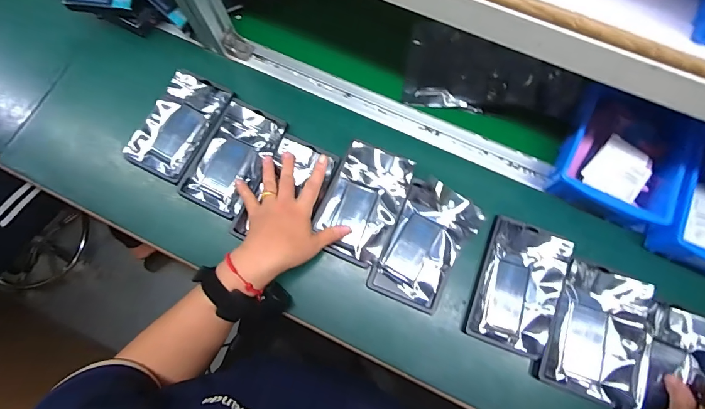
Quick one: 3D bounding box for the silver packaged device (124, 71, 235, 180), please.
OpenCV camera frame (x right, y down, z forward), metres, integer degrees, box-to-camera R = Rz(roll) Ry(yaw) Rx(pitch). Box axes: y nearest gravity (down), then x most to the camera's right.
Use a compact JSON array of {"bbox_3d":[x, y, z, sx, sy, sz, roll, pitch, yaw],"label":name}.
[{"bbox_3d":[-0.249,-0.114,0.522,0.093,0.017,0.156,27,76,7],"label":"silver packaged device"}]

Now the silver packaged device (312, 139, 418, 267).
[{"bbox_3d":[0.015,-0.002,0.480,0.099,0.021,0.152,25,76,7],"label":"silver packaged device"}]

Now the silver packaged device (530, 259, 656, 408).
[{"bbox_3d":[0.298,0.155,0.437,0.099,0.023,0.156,27,76,8],"label":"silver packaged device"}]

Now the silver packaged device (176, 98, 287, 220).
[{"bbox_3d":[-0.165,-0.064,0.503,0.098,0.021,0.152,25,76,7],"label":"silver packaged device"}]

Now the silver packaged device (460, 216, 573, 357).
[{"bbox_3d":[0.209,0.102,0.454,0.098,0.017,0.154,21,75,6],"label":"silver packaged device"}]

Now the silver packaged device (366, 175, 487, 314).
[{"bbox_3d":[0.098,0.050,0.472,0.097,0.021,0.163,25,76,7],"label":"silver packaged device"}]

